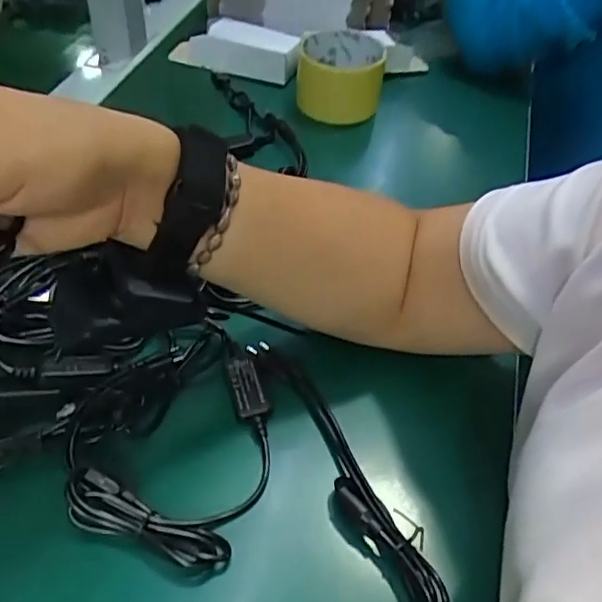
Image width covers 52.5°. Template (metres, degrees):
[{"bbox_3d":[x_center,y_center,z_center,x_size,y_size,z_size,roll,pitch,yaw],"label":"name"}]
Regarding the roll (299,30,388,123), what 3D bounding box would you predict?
[{"bbox_3d":[0.039,-0.223,0.593,0.080,0.052,0.091,6,47,2],"label":"roll"}]

